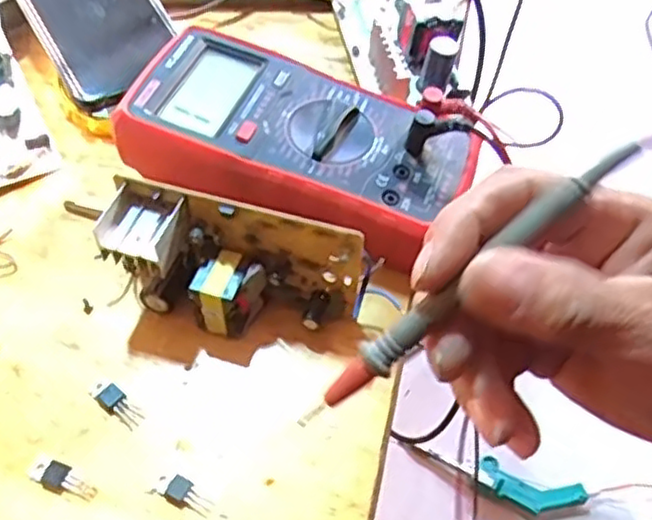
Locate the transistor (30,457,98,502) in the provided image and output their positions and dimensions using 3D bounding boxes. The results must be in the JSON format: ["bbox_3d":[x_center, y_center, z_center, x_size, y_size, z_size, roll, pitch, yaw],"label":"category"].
[{"bbox_3d":[-0.111,0.093,0.297,0.030,0.005,0.011,19,56,12],"label":"transistor"}]

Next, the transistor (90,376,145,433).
[{"bbox_3d":[-0.095,0.065,0.316,0.029,0.004,0.011,32,60,21],"label":"transistor"}]

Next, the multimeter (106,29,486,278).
[{"bbox_3d":[-0.016,-0.065,0.362,0.171,0.037,0.088,22,57,14],"label":"multimeter"}]

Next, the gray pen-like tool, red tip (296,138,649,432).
[{"bbox_3d":[0.039,0.012,0.222,0.124,0.006,0.010,-42,60,9],"label":"gray pen-like tool, red tip"}]

